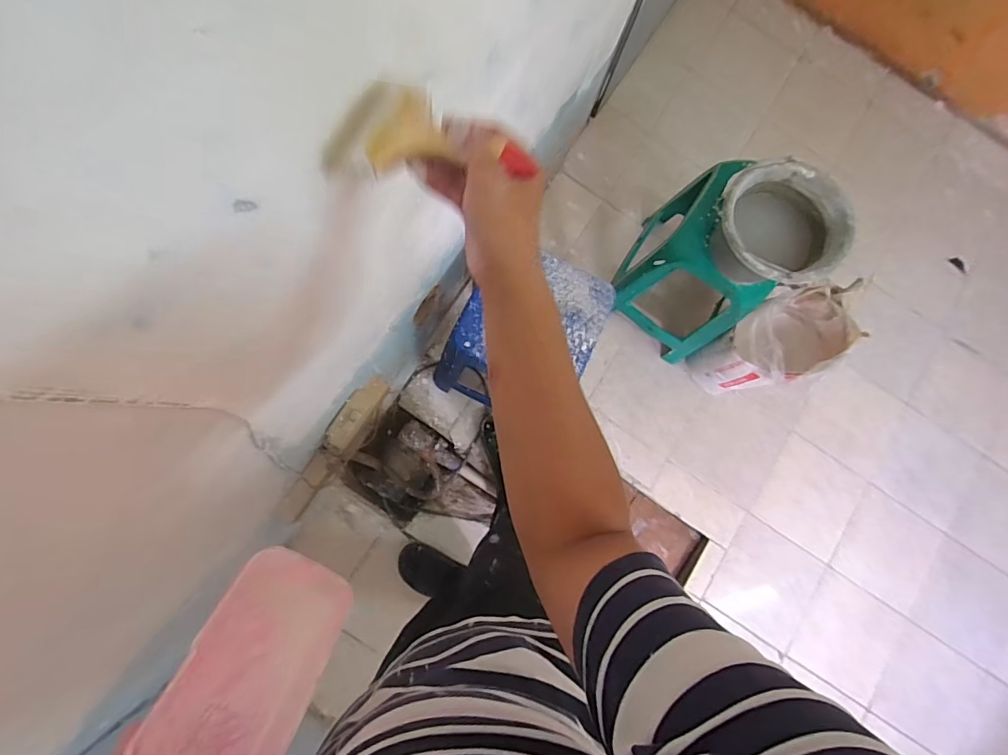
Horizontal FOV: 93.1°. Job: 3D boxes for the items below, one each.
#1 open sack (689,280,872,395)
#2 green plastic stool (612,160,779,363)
[{"bbox_3d":[0.691,-0.090,1.266,0.259,0.347,0.213,-18,84,-8],"label":"open sack"},{"bbox_3d":[0.491,-0.281,1.241,0.306,0.447,0.301,34,80,0],"label":"green plastic stool"}]

